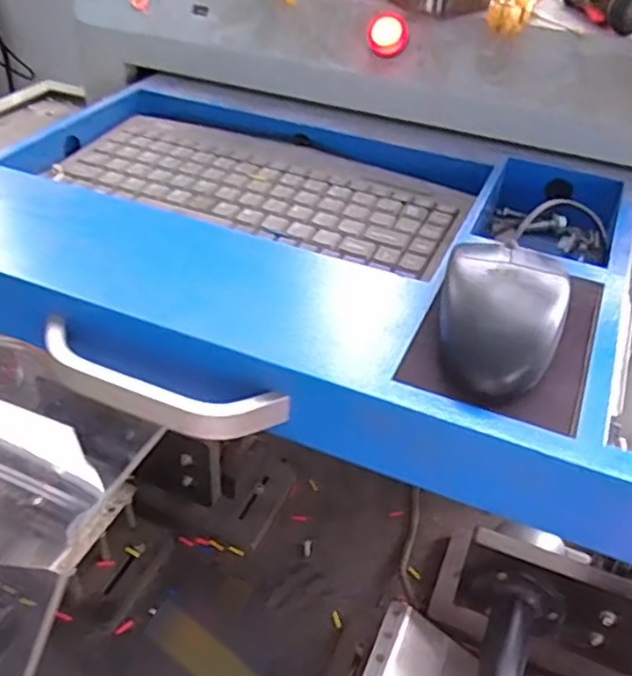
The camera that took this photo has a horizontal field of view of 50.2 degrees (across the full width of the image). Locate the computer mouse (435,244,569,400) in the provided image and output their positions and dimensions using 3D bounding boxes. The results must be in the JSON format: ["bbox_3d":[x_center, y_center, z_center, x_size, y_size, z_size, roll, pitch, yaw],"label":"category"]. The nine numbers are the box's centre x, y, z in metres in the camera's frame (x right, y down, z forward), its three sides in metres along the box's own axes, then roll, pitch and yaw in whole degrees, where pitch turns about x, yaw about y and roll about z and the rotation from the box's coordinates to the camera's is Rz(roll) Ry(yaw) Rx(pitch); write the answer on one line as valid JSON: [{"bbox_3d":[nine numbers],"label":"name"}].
[{"bbox_3d":[0.088,-0.013,0.321,0.055,0.034,0.085,14,41,14],"label":"computer mouse"}]

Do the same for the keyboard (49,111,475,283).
[{"bbox_3d":[-0.036,-0.112,0.485,0.279,0.014,0.126,18,42,18],"label":"keyboard"}]

